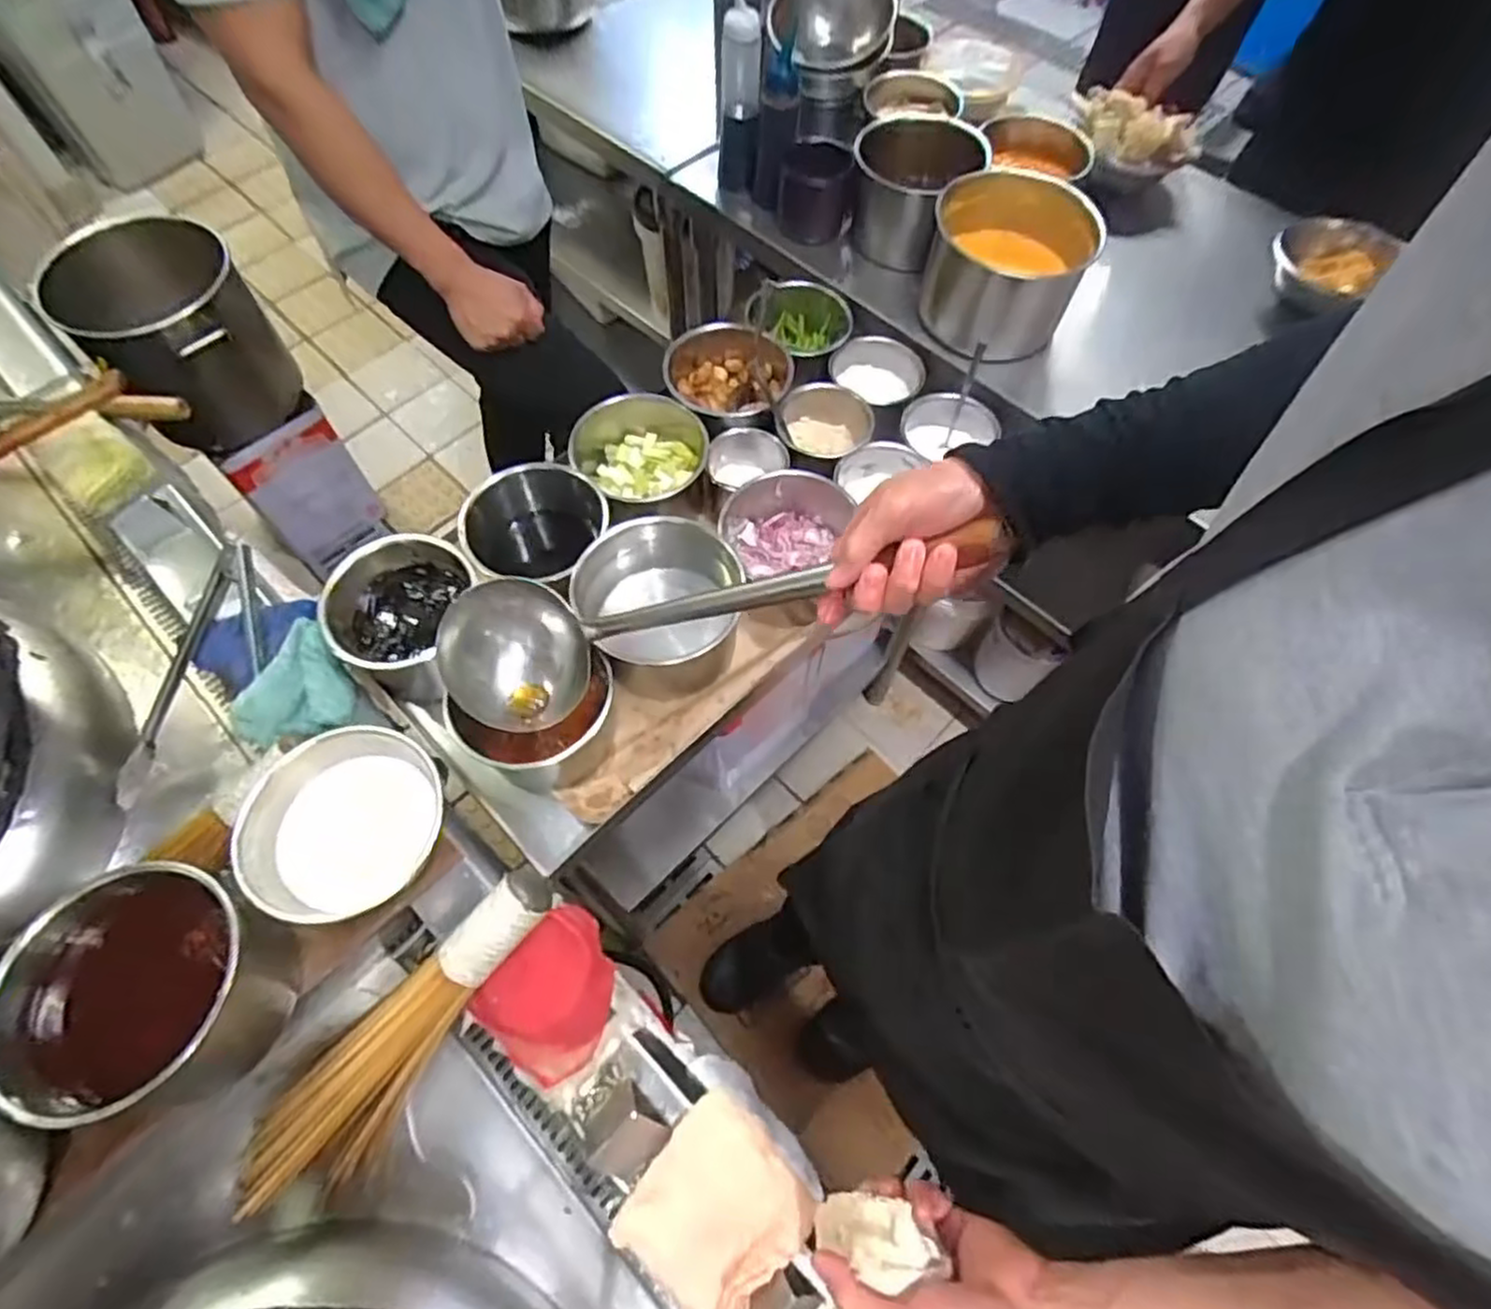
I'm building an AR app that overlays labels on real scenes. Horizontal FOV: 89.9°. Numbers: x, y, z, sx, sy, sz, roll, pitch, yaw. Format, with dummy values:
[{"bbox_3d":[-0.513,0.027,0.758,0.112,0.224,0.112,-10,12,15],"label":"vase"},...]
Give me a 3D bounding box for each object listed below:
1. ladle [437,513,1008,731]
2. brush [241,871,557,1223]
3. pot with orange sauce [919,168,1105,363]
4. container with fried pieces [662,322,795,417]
[{"bbox_3d":[-0.062,-0.023,0.597,0.471,0.106,0.109,-9,58,30],"label":"ladle"},{"bbox_3d":[-0.280,0.310,0.616,0.081,0.051,0.310,40,83,17],"label":"brush"},{"bbox_3d":[0.317,-0.472,0.933,0.182,0.155,0.181,1,62,-1],"label":"pot with orange sauce"},{"bbox_3d":[-0.021,-0.340,0.941,0.156,0.068,0.151,-5,63,-4],"label":"container with fried pieces"}]

